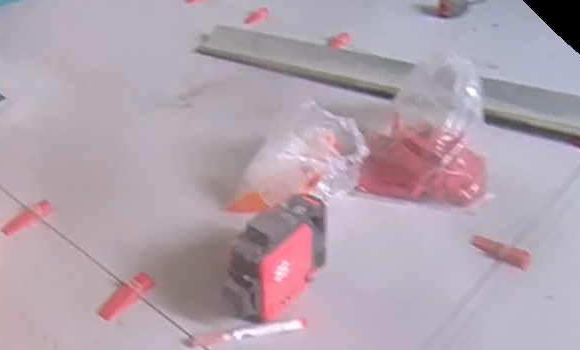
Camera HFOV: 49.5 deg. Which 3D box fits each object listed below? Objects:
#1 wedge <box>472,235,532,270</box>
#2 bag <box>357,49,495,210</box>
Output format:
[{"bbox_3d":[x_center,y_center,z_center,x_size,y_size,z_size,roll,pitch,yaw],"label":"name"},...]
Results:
[{"bbox_3d":[0.275,0.098,0.821,0.080,0.013,0.023,29,46,36],"label":"wedge"},{"bbox_3d":[0.213,-0.075,0.949,0.174,0.156,0.193,7,37,12],"label":"bag"}]

